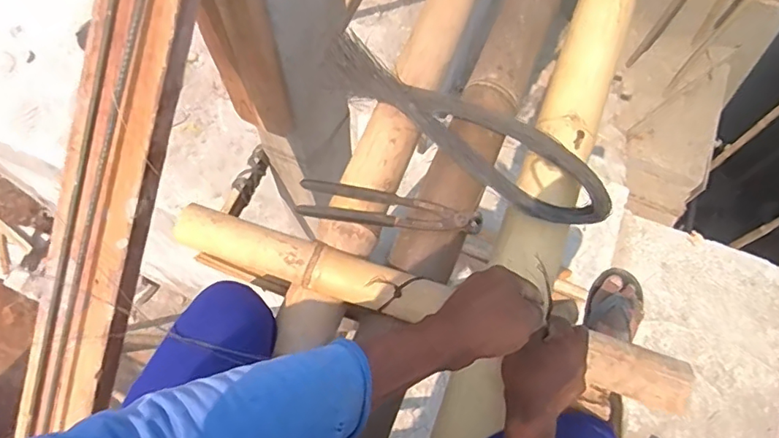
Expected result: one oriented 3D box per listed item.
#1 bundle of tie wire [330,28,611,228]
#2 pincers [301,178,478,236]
[{"bbox_3d":[0.096,-0.130,0.695,0.417,0.082,0.099,43,73,14],"label":"bundle of tie wire"},{"bbox_3d":[0.001,-0.012,0.654,0.222,0.020,0.048,8,68,1],"label":"pincers"}]

